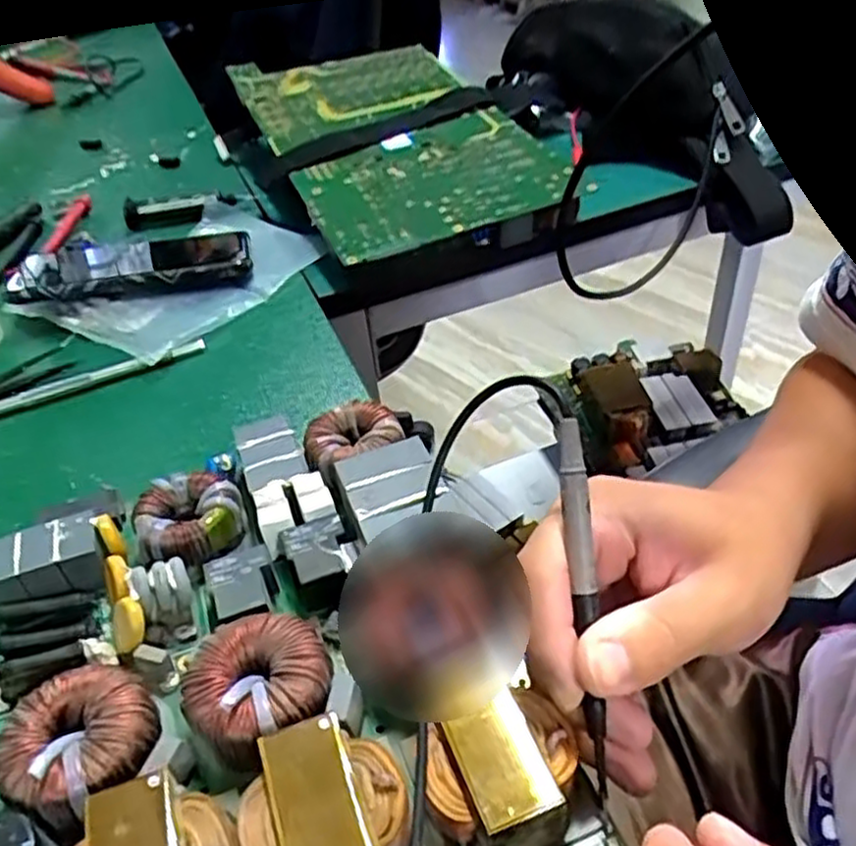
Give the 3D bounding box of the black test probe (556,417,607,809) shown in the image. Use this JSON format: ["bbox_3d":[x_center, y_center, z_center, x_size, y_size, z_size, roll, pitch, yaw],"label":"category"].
[{"bbox_3d":[0.050,0.060,0.240,0.008,0.123,0.005,-5,1,2],"label":"black test probe"}]

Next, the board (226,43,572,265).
[{"bbox_3d":[-0.037,-0.258,0.651,0.194,0.012,0.356,-19,48,-14],"label":"board"}]

